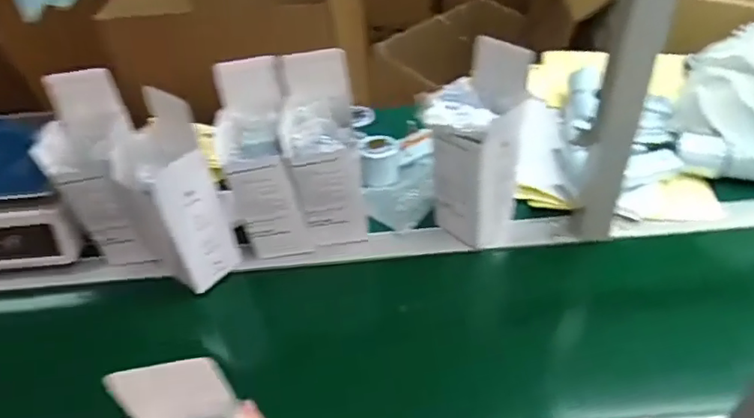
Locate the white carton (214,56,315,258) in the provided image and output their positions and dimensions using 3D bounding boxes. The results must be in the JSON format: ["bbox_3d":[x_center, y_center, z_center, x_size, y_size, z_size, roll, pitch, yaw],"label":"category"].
[{"bbox_3d":[-0.138,-0.051,0.702,0.083,0.236,0.077,-11,46,-6],"label":"white carton"}]

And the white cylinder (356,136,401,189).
[{"bbox_3d":[0.004,-0.067,0.822,0.058,0.048,0.066,-7,46,-2],"label":"white cylinder"}]

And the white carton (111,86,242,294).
[{"bbox_3d":[-0.239,-0.013,0.680,0.092,0.233,0.074,24,52,25],"label":"white carton"}]

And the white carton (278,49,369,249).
[{"bbox_3d":[-0.062,-0.063,0.705,0.086,0.235,0.072,-9,46,-4],"label":"white carton"}]

